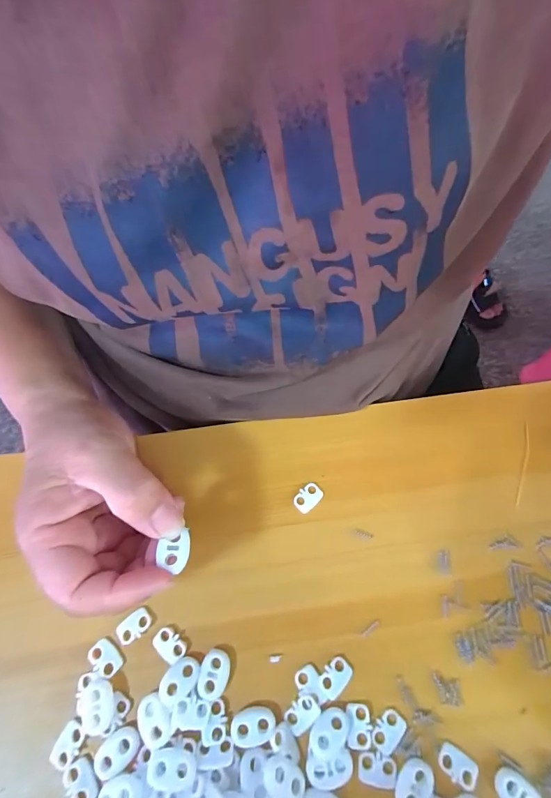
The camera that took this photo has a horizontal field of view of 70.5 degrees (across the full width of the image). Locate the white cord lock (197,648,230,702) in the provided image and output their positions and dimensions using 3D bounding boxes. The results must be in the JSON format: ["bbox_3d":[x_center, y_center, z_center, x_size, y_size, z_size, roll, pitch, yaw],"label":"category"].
[{"bbox_3d":[-0.032,0.145,0.205,0.014,0.005,0.022,8,65,4],"label":"white cord lock"}]

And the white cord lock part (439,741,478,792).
[{"bbox_3d":[0.089,0.178,0.188,0.018,0.004,0.012,31,68,14],"label":"white cord lock part"}]

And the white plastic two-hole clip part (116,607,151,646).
[{"bbox_3d":[-0.078,0.125,0.214,0.020,0.004,0.012,-38,70,-16],"label":"white plastic two-hole clip part"}]

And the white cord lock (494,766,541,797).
[{"bbox_3d":[0.115,0.187,0.183,0.022,0.005,0.015,36,69,16],"label":"white cord lock"}]

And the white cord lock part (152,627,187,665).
[{"bbox_3d":[-0.058,0.134,0.211,0.019,0.004,0.013,40,71,17],"label":"white cord lock part"}]

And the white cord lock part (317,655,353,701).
[{"bbox_3d":[0.031,0.147,0.204,0.013,0.004,0.020,35,69,15],"label":"white cord lock part"}]

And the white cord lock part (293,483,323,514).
[{"bbox_3d":[0.020,0.062,0.245,0.013,0.004,0.019,42,71,18],"label":"white cord lock part"}]

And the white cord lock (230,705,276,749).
[{"bbox_3d":[-0.011,0.164,0.194,0.022,0.004,0.015,-7,65,-3],"label":"white cord lock"}]

